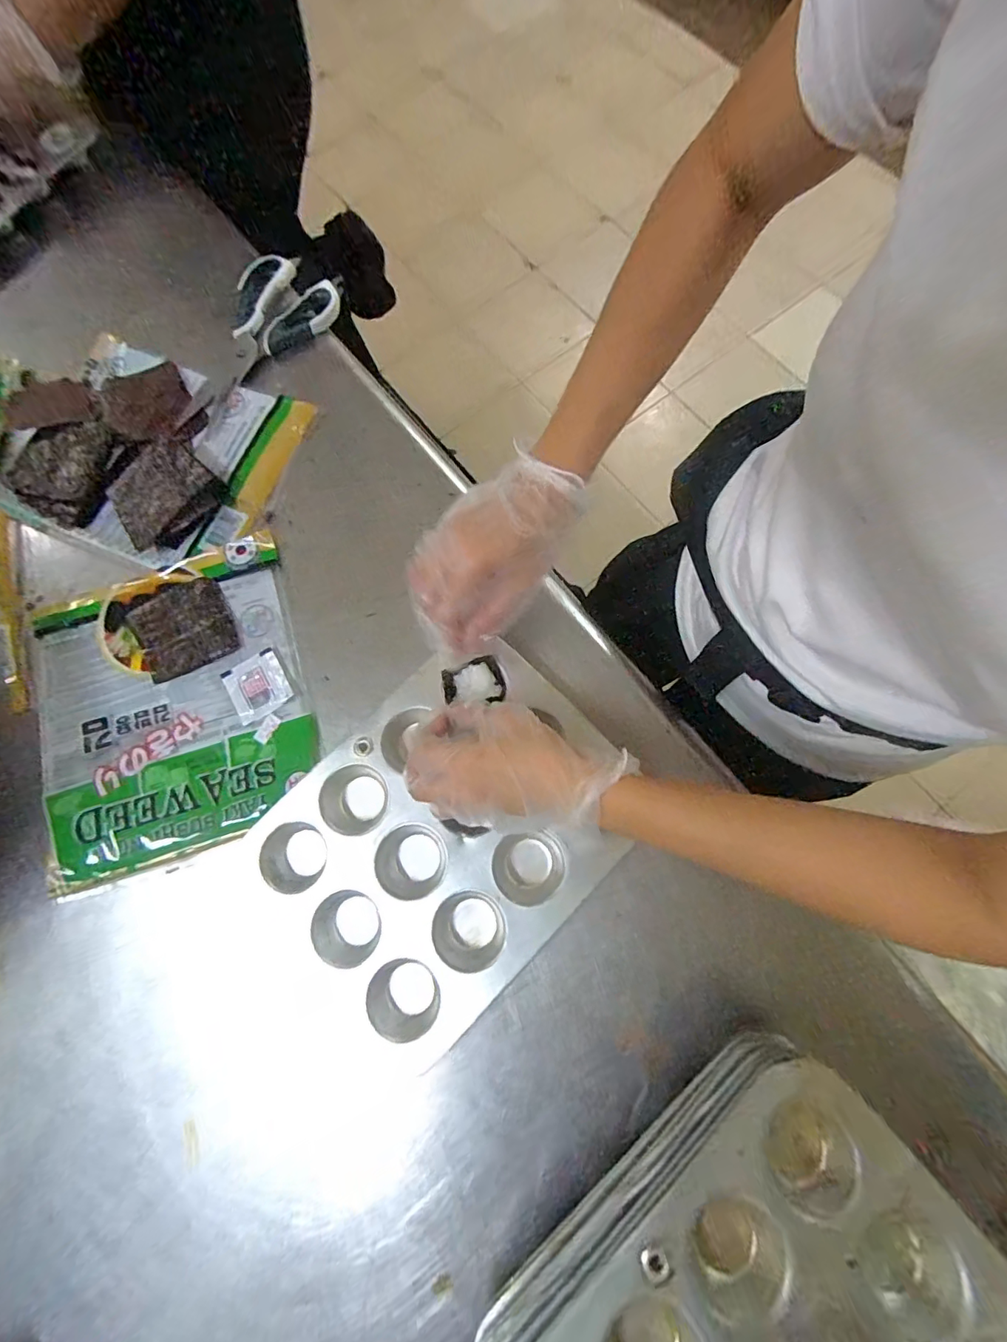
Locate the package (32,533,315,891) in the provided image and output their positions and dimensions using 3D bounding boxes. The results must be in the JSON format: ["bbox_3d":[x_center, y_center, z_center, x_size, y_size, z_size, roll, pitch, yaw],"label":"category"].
[{"bbox_3d":[-0.253,0.024,0.386,0.193,0.006,0.223,-19,76,-5],"label":"package"}]

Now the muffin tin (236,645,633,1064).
[{"bbox_3d":[-0.038,0.107,0.348,0.238,0.028,0.185,-44,79,-10],"label":"muffin tin"}]

